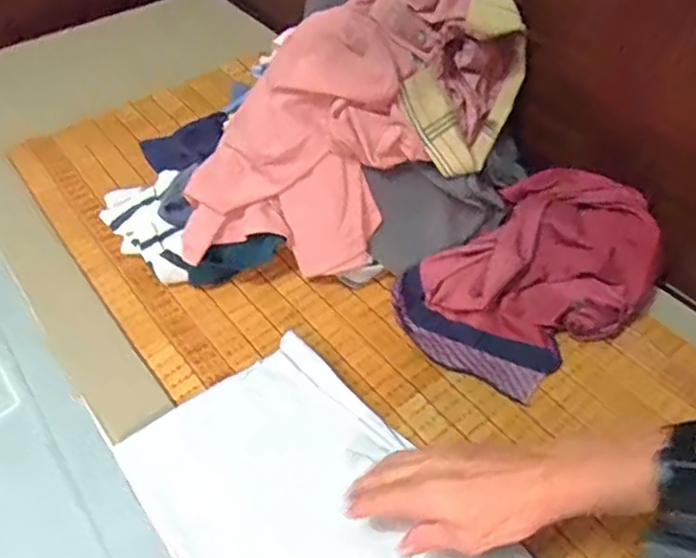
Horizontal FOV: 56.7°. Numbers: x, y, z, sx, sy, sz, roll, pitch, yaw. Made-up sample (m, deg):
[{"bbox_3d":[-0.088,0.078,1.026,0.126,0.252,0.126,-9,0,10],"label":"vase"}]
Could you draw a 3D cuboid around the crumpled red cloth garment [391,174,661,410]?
[{"bbox_3d":[0.205,-0.008,0.711,0.267,0.084,0.192,-36,56,-26],"label":"crumpled red cloth garment"}]

